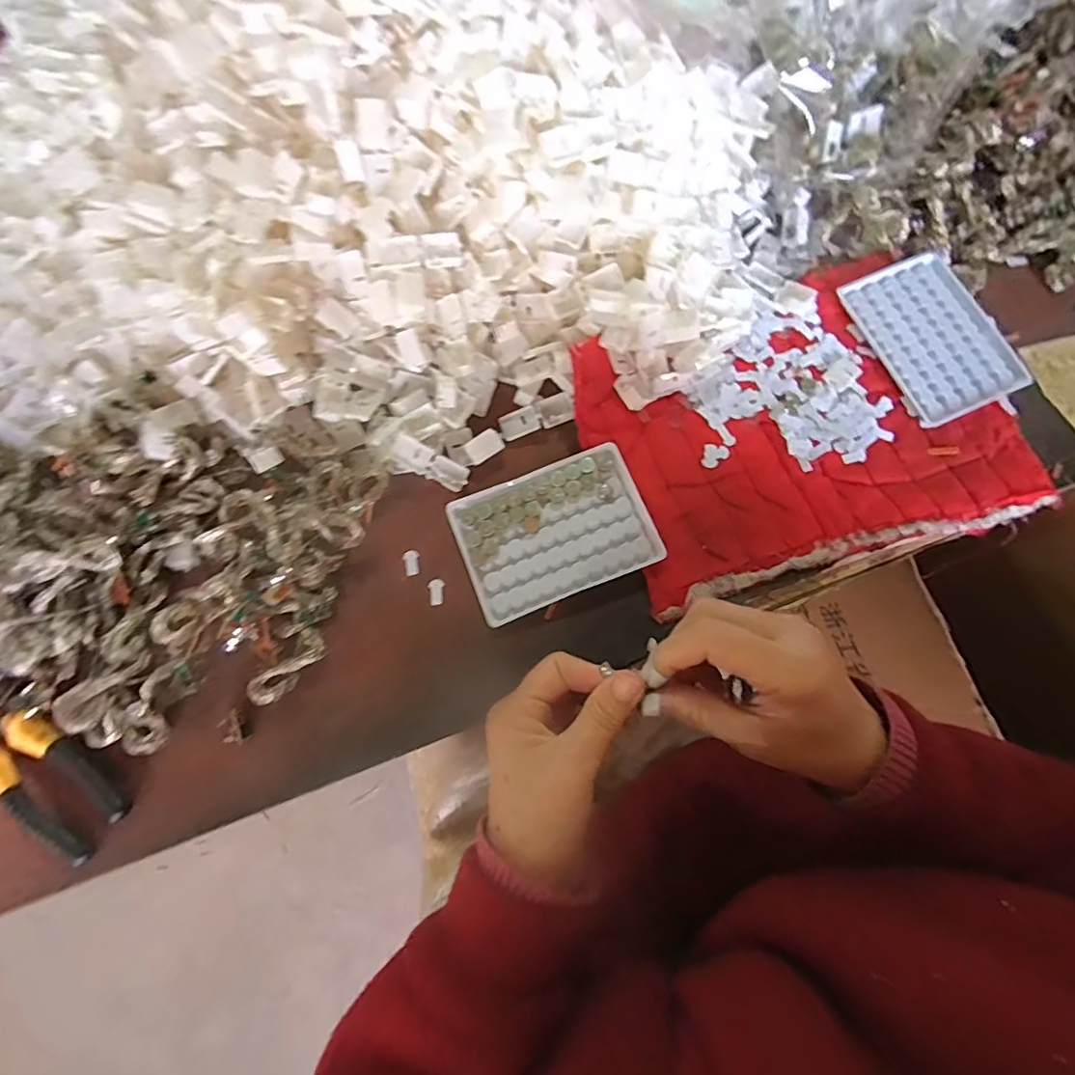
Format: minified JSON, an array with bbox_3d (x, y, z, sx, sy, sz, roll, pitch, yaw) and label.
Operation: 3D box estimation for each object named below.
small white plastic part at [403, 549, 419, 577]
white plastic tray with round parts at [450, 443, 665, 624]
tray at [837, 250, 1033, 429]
[{"bbox_3d":[-0.088,0.017,0.385,0.012,0.004,0.018,-16,77,-4],"label":"small white plastic part"},{"bbox_3d":[0.012,-0.005,0.383,0.130,0.009,0.094,-21,77,-5],"label":"white plastic tray with round parts"},{"bbox_3d":[0.304,-0.157,0.421,0.095,0.006,0.132,-22,77,-5],"label":"tray"}]

